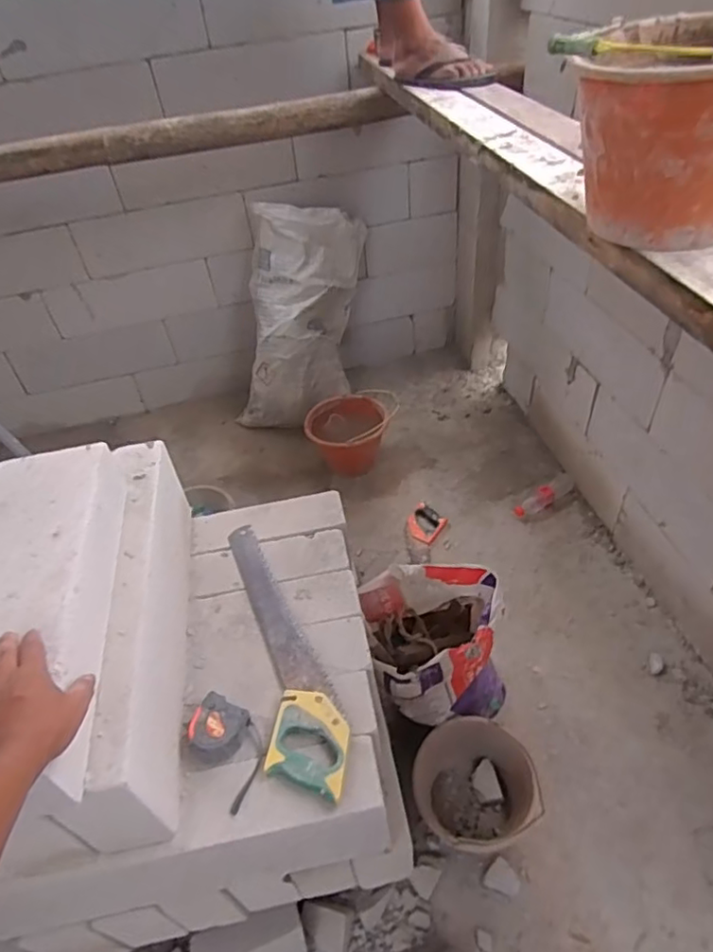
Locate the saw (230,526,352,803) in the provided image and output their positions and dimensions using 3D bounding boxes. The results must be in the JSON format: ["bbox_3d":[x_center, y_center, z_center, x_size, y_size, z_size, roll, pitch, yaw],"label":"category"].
[{"bbox_3d":[-0.137,0.263,0.954,0.115,0.027,0.536,-19,45,-12],"label":"saw"}]

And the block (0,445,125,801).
[{"bbox_3d":[-0.431,0.160,0.738,0.195,0.096,0.464,-11,44,-4],"label":"block"}]

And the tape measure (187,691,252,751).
[{"bbox_3d":[-0.202,0.365,0.844,0.073,0.050,0.074,16,48,22],"label":"tape measure"}]

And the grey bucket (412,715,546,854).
[{"bbox_3d":[0.255,0.669,1.244,0.227,0.174,0.241,-4,44,3],"label":"grey bucket"}]

